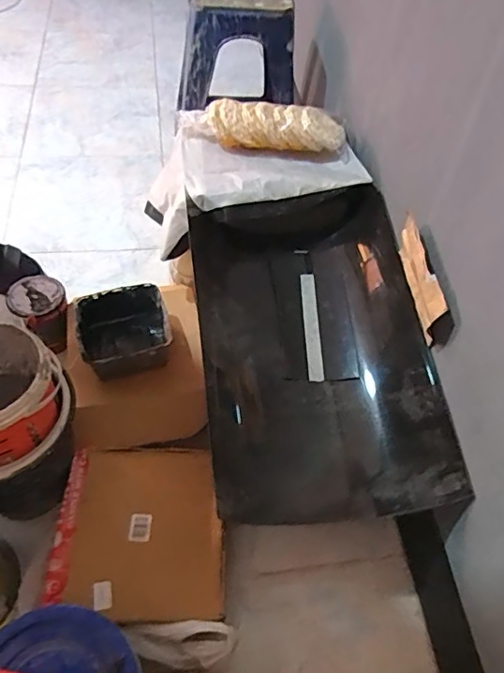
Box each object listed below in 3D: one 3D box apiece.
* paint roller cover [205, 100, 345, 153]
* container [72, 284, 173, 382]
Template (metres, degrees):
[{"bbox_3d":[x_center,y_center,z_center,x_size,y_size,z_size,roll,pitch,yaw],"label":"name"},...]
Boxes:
[{"bbox_3d":[0.048,-0.416,1.056,0.271,0.073,0.106,1,52,-5],"label":"paint roller cover"},{"bbox_3d":[-0.245,-0.015,1.013,0.168,0.087,0.162,-11,54,-14],"label":"container"}]

